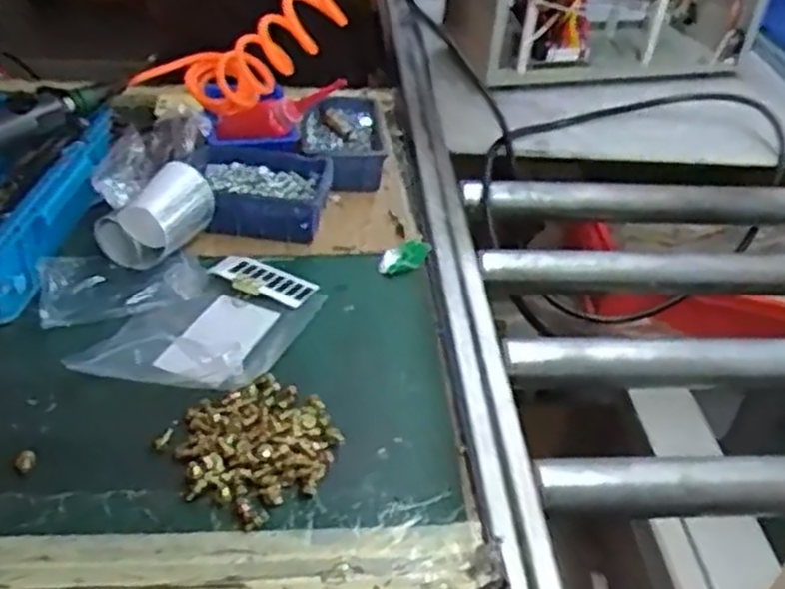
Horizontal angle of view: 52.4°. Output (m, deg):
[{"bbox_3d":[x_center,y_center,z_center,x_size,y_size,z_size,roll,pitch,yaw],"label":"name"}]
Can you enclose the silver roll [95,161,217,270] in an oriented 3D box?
[{"bbox_3d":[-0.220,-0.072,0.749,0.065,0.078,0.082,23,42,22],"label":"silver roll"}]

